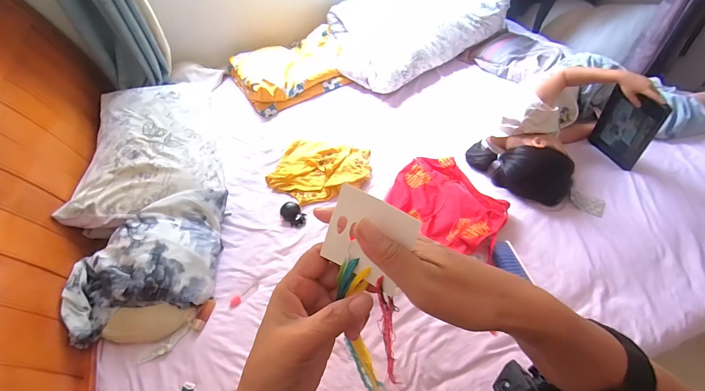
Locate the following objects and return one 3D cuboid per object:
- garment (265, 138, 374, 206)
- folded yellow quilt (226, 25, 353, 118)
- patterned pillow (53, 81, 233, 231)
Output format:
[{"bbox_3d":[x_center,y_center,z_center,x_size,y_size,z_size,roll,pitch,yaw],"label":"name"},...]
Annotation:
[{"bbox_3d":[-0.116,-0.092,1.129,0.343,0.043,0.289,15,57,17],"label":"garment"},{"bbox_3d":[-0.291,-0.610,1.484,0.511,0.102,0.430,-26,55,-12],"label":"folded yellow quilt"},{"bbox_3d":[-0.710,-0.192,1.132,0.393,0.166,0.662,-20,57,-7],"label":"patterned pillow"}]

